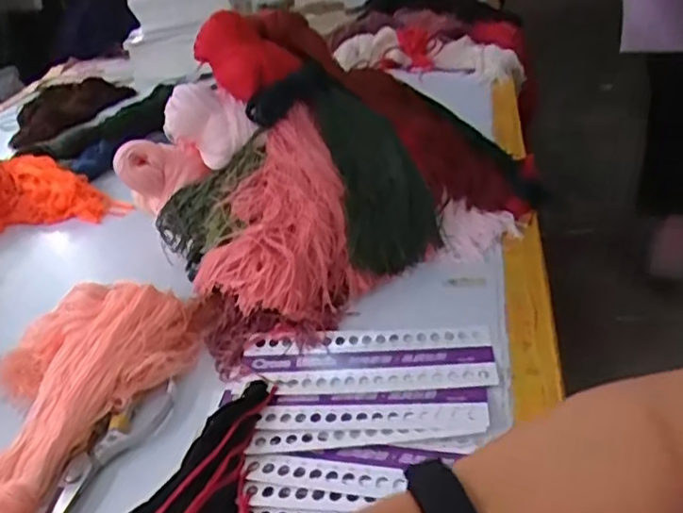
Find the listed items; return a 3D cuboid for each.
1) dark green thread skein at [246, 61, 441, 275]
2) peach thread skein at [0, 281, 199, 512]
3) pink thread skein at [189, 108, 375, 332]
[{"bbox_3d":[0.011,-0.115,0.757,0.163,0.056,0.270,-26,76,-28],"label":"dark green thread skein"},{"bbox_3d":[-0.277,0.131,0.568,0.196,0.055,0.329,3,32,18],"label":"peach thread skein"},{"bbox_3d":[-0.053,-0.033,0.696,0.143,0.160,0.181,21,41,38],"label":"pink thread skein"}]

